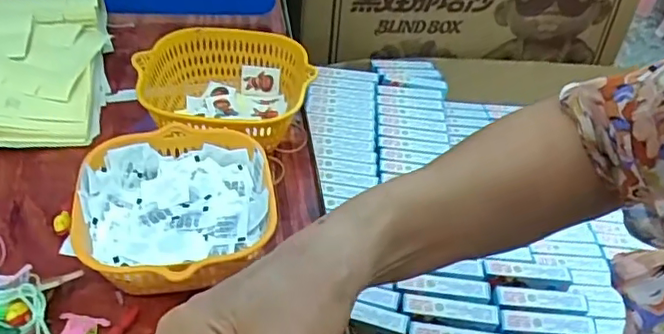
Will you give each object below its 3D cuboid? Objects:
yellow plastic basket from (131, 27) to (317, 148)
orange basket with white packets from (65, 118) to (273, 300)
[{"bbox_3d":[-0.097,-0.066,0.553,0.151,0.067,0.143,-8,45,-16],"label":"yellow plastic basket"},{"bbox_3d":[-0.114,0.041,0.440,0.133,0.065,0.145,-5,44,-13],"label":"orange basket with white packets"}]

